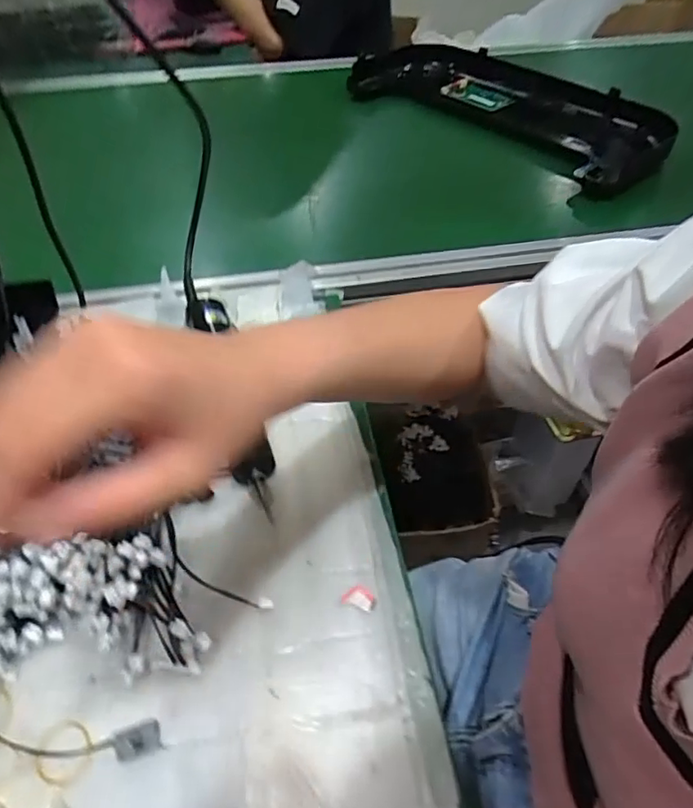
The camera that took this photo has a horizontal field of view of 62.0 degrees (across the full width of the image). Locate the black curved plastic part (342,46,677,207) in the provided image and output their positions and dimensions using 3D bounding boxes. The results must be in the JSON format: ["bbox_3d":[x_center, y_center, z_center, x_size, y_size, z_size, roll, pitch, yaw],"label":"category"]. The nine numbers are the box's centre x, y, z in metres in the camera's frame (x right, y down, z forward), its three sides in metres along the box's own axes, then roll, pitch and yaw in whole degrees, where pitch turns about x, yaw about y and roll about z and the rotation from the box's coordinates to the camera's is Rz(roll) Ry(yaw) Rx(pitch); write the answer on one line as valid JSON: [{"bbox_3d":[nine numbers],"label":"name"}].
[{"bbox_3d":[0.234,-0.437,0.845,0.213,0.054,0.475,-33,56,-25],"label":"black curved plastic part"}]

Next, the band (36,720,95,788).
[{"bbox_3d":[-0.157,0.193,0.320,0.031,0.006,0.031,3,51,-4],"label":"band"}]

